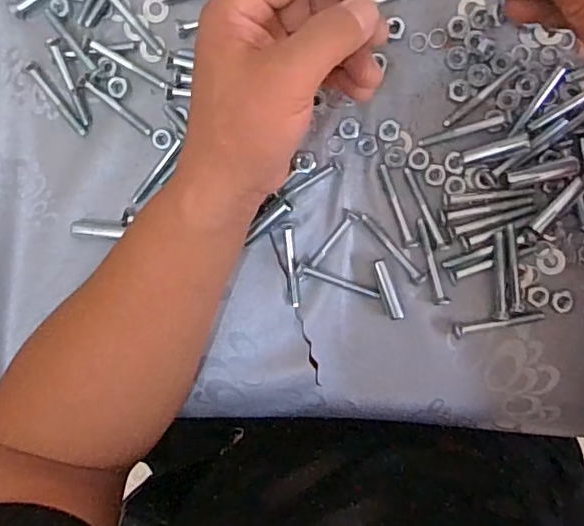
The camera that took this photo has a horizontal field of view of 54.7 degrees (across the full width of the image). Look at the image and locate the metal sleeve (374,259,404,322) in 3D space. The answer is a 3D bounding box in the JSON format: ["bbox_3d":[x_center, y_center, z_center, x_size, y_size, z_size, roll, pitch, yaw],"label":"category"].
[{"bbox_3d":[0.061,0.018,0.360,0.009,0.008,0.039,-21,94,8],"label":"metal sleeve"}]

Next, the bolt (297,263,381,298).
[{"bbox_3d":[0.029,0.014,0.361,0.055,0.010,0.009,20,98,3],"label":"bolt"}]

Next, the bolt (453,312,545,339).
[{"bbox_3d":[0.131,0.039,0.356,0.056,0.007,0.008,-11,95,7],"label":"bolt"}]

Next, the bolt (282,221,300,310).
[{"bbox_3d":[0.001,0.001,0.366,0.007,0.004,0.055,-7,96,7],"label":"bolt"}]

